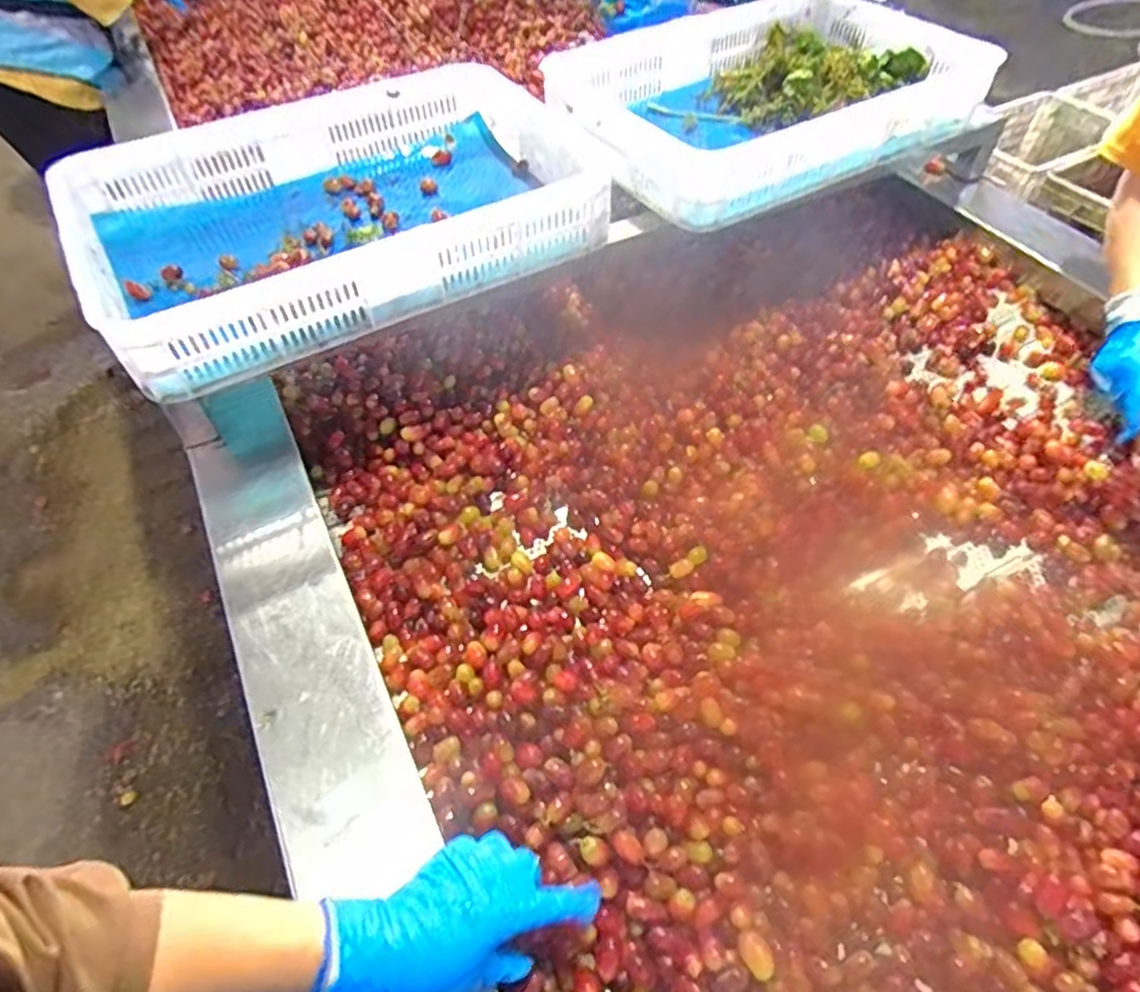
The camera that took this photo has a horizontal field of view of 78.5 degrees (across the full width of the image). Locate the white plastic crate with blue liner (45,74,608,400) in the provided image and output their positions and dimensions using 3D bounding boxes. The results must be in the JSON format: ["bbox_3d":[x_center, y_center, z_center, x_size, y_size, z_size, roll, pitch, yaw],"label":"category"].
[{"bbox_3d":[-0.280,-0.385,0.923,0.654,0.138,0.460,-26,55,-17],"label":"white plastic crate with blue liner"}]

